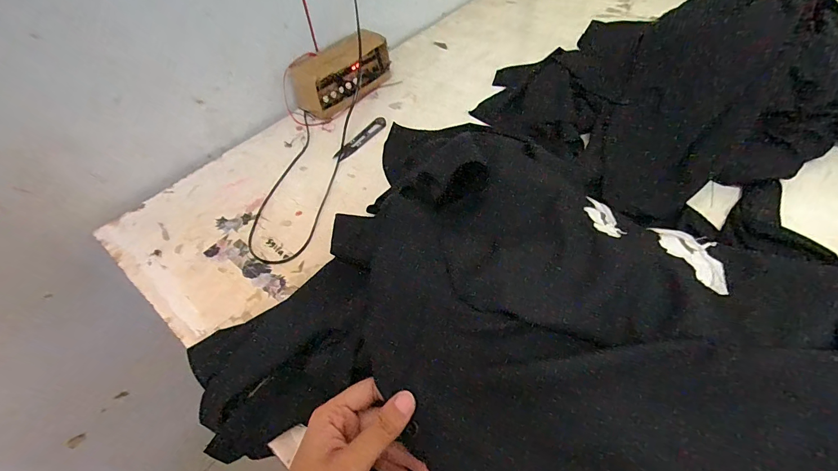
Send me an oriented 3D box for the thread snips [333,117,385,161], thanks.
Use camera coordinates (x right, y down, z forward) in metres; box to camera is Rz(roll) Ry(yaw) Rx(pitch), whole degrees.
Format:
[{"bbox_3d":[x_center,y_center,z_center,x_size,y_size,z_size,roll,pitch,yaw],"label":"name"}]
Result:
[{"bbox_3d":[-0.096,-0.162,0.624,0.026,0.004,0.117,27,59,25],"label":"thread snips"}]

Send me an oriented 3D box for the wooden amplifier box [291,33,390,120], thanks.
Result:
[{"bbox_3d":[-0.140,-0.302,0.690,0.087,0.083,0.185,27,59,25],"label":"wooden amplifier box"}]

